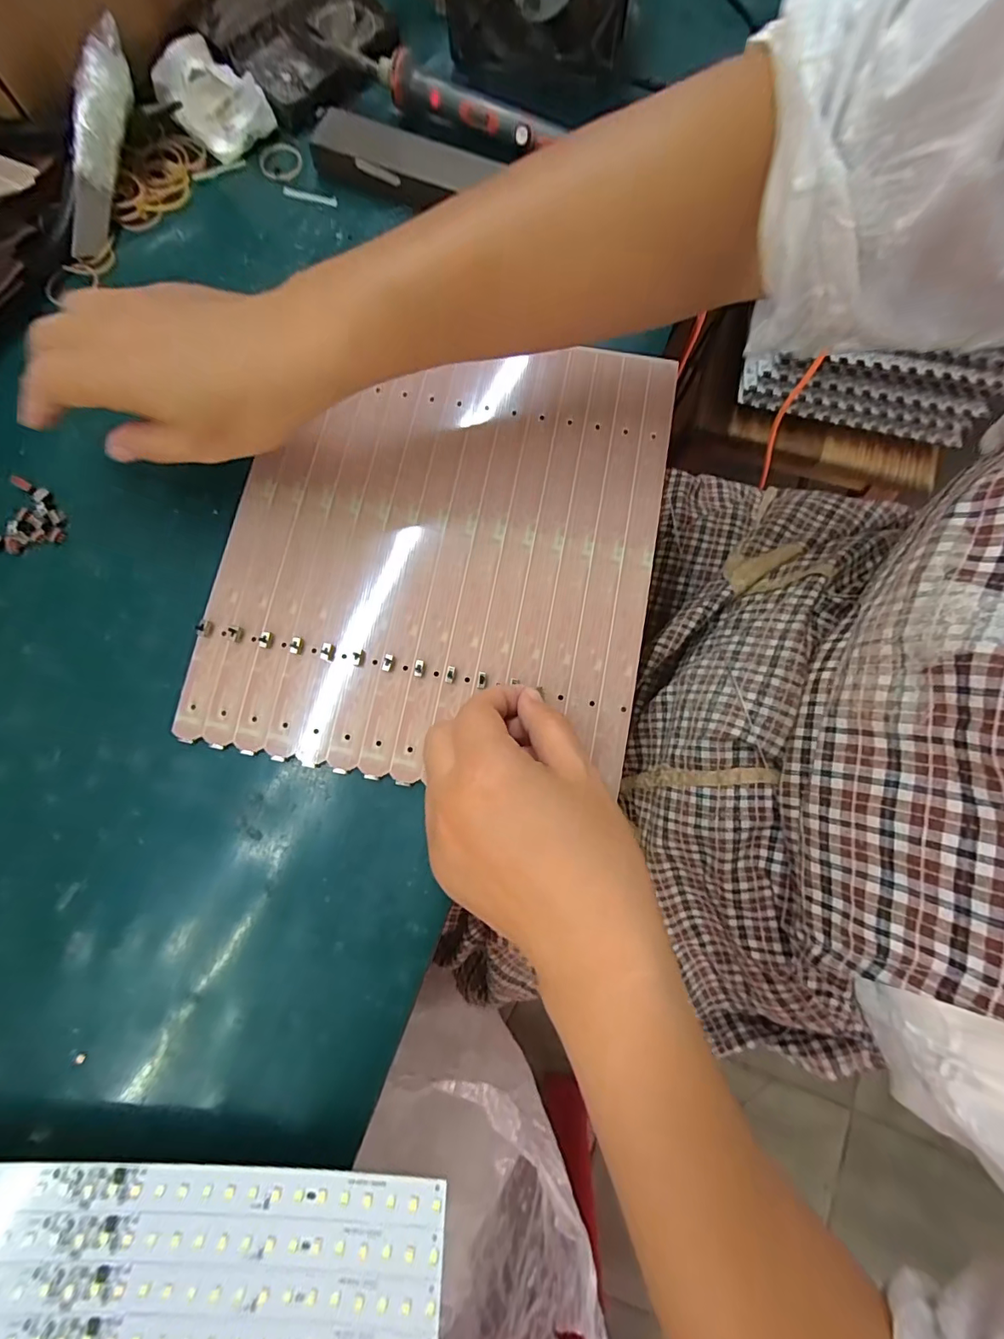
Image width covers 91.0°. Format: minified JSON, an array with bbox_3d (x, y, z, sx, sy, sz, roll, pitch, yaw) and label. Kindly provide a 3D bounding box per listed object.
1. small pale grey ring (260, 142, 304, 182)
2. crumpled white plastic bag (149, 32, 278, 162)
[{"bbox_3d":[-0.158,-0.362,0.351,0.030,0.004,0.035,-17,77,-4],"label":"small pale grey ring"},{"bbox_3d":[-0.201,-0.397,0.344,0.052,0.036,0.081,-42,80,-9],"label":"crumpled white plastic bag"}]

